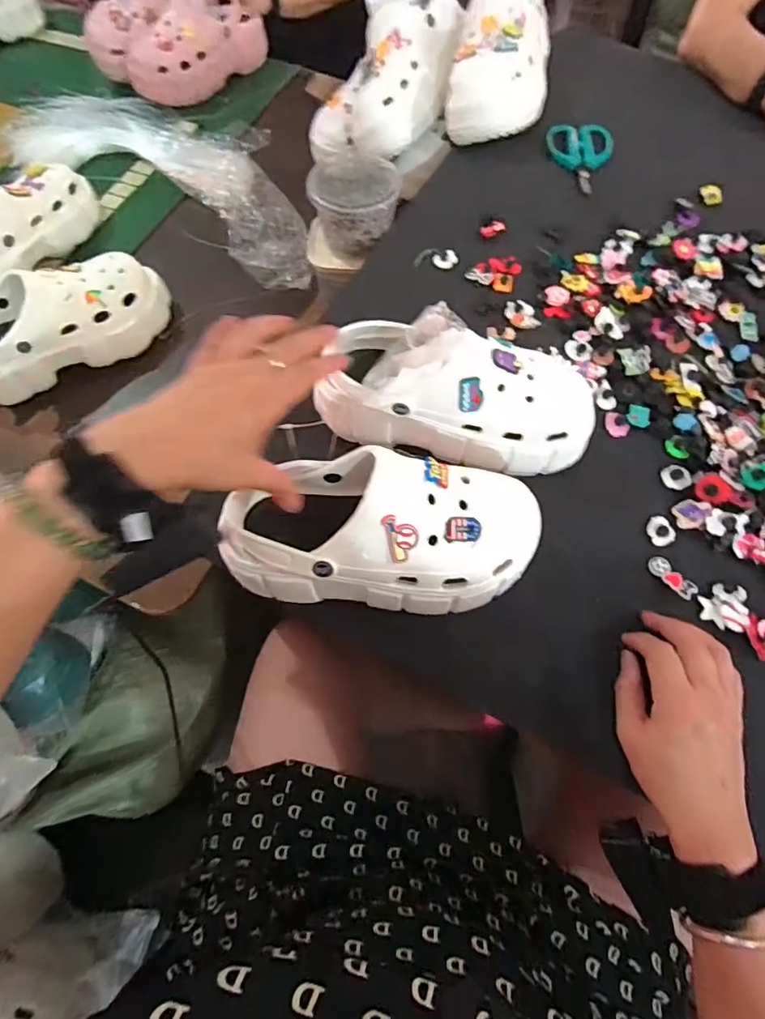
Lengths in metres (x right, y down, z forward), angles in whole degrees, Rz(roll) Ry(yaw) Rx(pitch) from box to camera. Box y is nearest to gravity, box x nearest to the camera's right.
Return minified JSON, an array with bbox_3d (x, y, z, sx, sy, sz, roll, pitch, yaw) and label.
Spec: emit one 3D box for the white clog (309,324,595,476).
[{"bbox_3d":[0.067,-0.107,0.460,0.236,0.111,0.087,12,66,3],"label":"white clog"}]

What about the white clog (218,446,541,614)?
[{"bbox_3d":[-0.001,0.015,0.408,0.236,0.082,0.105,6,66,5],"label":"white clog"}]

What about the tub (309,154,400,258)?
[{"bbox_3d":[-0.037,-0.389,0.680,0.103,0.070,0.098,-1,65,2],"label":"tub"}]

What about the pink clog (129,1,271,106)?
[{"bbox_3d":[-0.327,-0.833,0.947,0.108,0.105,0.261,41,73,18],"label":"pink clog"}]

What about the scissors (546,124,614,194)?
[{"bbox_3d":[0.264,-0.463,0.694,0.086,0.005,0.137,3,65,4],"label":"scissors"}]

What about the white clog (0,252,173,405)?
[{"bbox_3d":[-0.414,-0.241,0.674,0.272,0.091,0.112,-35,68,-13],"label":"white clog"}]

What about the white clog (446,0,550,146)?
[{"bbox_3d":[0.167,-0.608,0.713,0.119,0.118,0.229,13,66,8],"label":"white clog"}]

